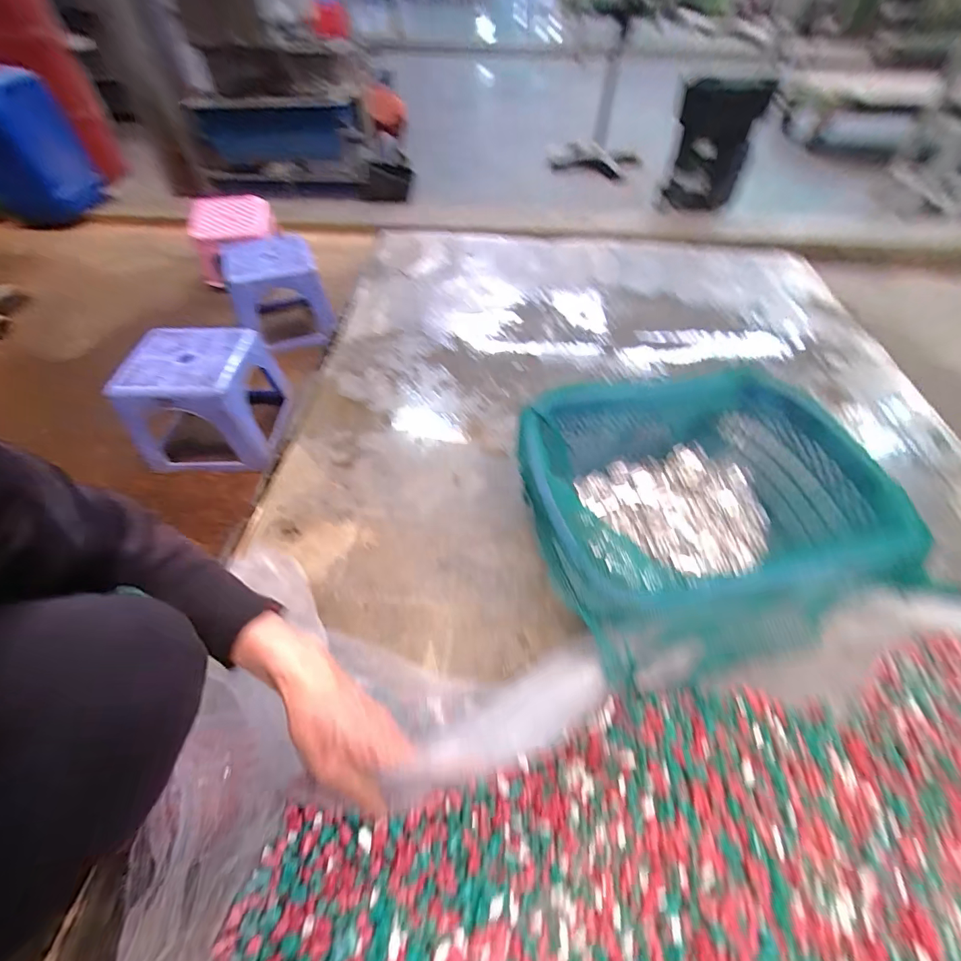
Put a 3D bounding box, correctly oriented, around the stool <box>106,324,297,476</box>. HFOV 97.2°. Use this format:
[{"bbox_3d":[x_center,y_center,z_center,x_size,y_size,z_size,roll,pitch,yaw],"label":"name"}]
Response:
[{"bbox_3d":[-0.572,-0.173,0.907,0.251,0.202,0.234,0,51,-1],"label":"stool"}]

